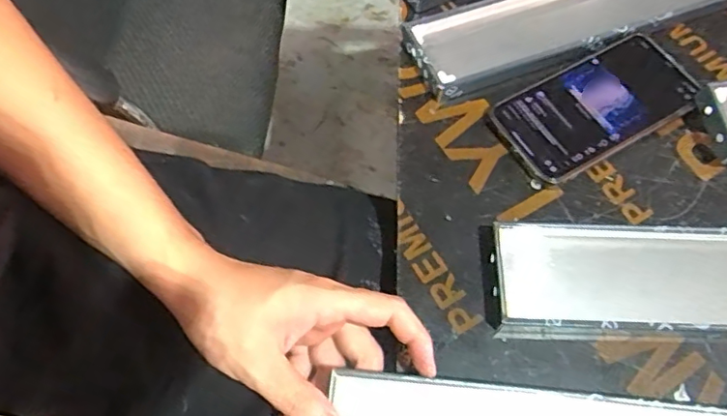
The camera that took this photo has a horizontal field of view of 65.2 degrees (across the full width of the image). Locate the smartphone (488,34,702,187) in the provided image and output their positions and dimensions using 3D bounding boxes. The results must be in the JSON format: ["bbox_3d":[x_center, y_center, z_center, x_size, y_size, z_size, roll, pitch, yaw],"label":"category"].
[{"bbox_3d":[0.179,-0.077,0.433,0.158,0.011,0.077,-26,67,-14],"label":"smartphone"}]

